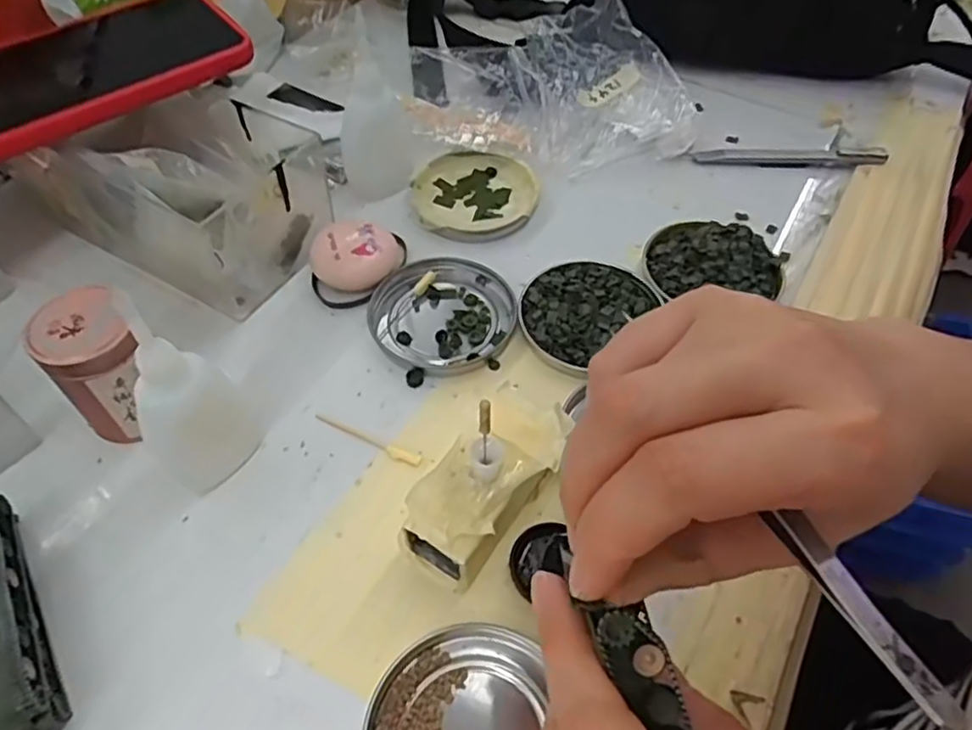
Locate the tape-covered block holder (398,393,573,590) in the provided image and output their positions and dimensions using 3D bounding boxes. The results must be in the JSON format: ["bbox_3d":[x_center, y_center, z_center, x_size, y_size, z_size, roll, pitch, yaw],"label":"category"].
[{"bbox_3d":[0.002,0.051,0.290,0.040,0.043,0.085,30,58,20],"label":"tape-covered block holder"}]

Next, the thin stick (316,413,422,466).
[{"bbox_3d":[-0.058,0.036,0.325,0.059,0.004,0.007,21,55,14],"label":"thin stick"}]

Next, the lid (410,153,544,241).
[{"bbox_3d":[-0.007,-0.109,0.428,0.078,0.010,0.071,1,53,-1],"label":"lid"}]

